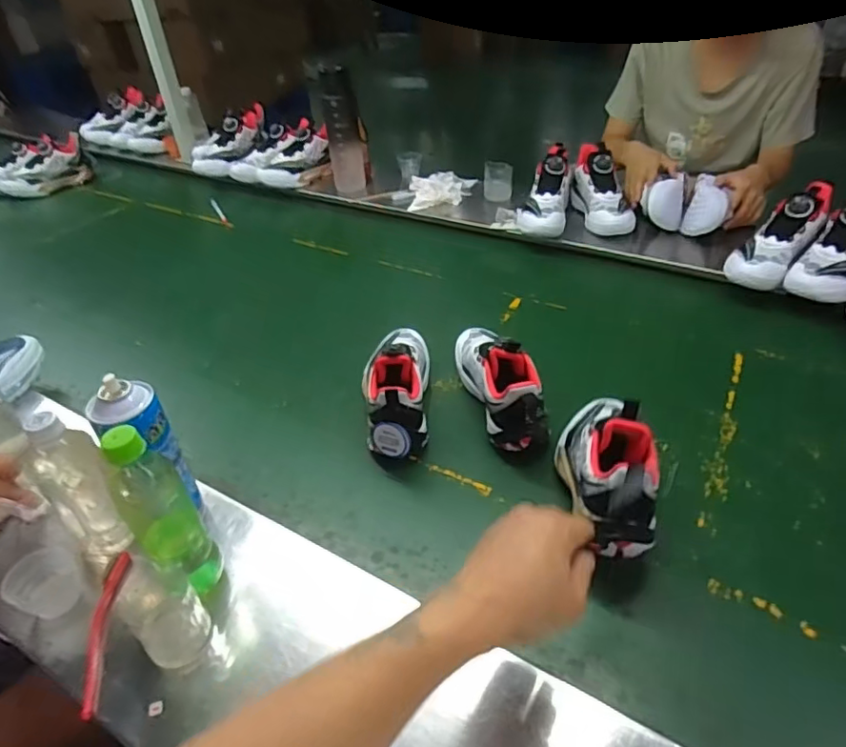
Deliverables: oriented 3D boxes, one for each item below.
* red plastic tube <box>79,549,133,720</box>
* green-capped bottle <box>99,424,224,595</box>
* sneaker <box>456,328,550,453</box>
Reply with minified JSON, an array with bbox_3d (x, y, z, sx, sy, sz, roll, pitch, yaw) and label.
[{"bbox_3d":[-0.322,0.256,0.579,0.022,0.024,0.165,-7,38,-7],"label":"red plastic tube"},{"bbox_3d":[-0.246,0.141,0.553,0.059,0.219,0.051,-27,44,-28],"label":"green-capped bottle"},{"bbox_3d":[0.104,0.000,0.796,0.070,0.129,0.223,-11,39,-9],"label":"sneaker"}]

